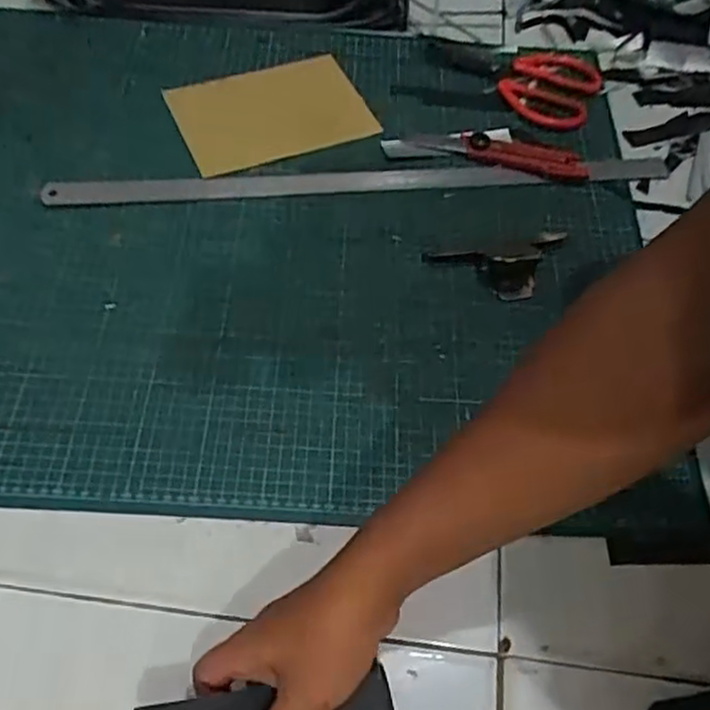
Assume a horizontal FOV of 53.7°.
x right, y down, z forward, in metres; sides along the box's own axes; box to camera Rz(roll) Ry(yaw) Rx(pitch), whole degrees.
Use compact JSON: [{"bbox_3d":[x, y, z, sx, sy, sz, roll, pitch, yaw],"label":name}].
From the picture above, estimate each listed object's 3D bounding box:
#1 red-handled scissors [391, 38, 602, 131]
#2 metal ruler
[{"bbox_3d":[0.165,-0.315,0.797,0.217,0.010,0.132,11,57,3],"label":"red-handled scissors"},{"bbox_3d":[0.019,-0.177,0.705,0.622,0.008,0.028,-4,66,-8],"label":"metal ruler"}]

